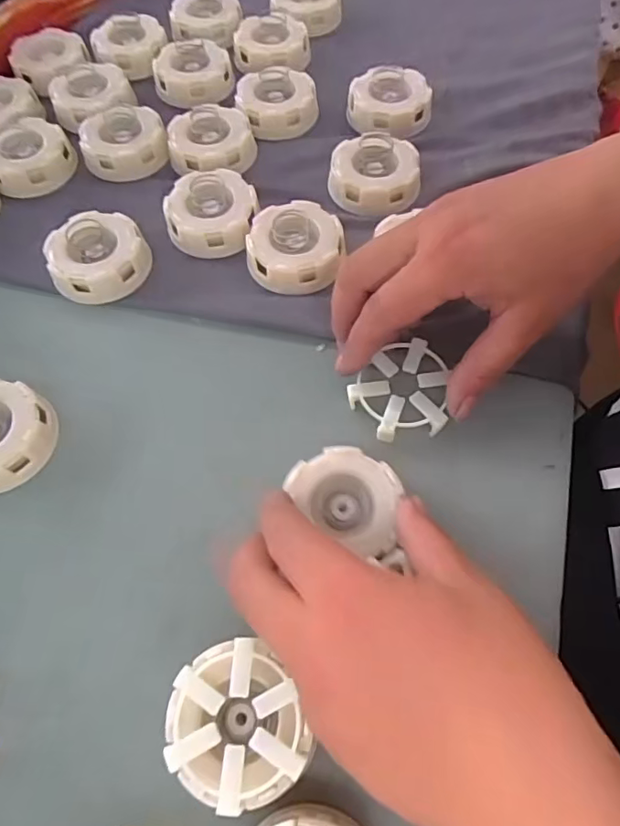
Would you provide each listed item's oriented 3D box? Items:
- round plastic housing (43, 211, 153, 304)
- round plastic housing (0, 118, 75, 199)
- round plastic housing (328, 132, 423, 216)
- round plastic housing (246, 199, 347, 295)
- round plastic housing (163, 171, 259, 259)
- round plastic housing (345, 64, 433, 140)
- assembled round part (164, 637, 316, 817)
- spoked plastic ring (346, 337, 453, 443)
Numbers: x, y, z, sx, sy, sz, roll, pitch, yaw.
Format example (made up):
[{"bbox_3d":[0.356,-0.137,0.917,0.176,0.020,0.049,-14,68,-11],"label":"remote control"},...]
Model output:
[{"bbox_3d":[-0.134,-0.099,0.337,0.059,0.026,0.054,-1,63,1],"label":"round plastic housing"},{"bbox_3d":[-0.207,-0.188,0.391,0.060,0.025,0.060,-1,63,1],"label":"round plastic housing"},{"bbox_3d":[0.045,-0.163,0.370,0.060,0.027,0.053,-1,63,1],"label":"round plastic housing"},{"bbox_3d":[-0.009,-0.106,0.338,0.059,0.027,0.056,-1,63,1],"label":"round plastic housing"},{"bbox_3d":[-0.064,-0.131,0.351,0.056,0.028,0.052,-1,63,1],"label":"round plastic housing"},{"bbox_3d":[0.060,-0.240,0.411,0.061,0.020,0.061,-1,63,1],"label":"round plastic housing"},{"bbox_3d":[-0.031,0.131,0.227,0.053,0.031,0.058,-1,63,1],"label":"assembled round part"},{"bbox_3d":[0.054,-0.012,0.294,0.059,0.006,0.052,-42,72,-18],"label":"spoked plastic ring"}]

